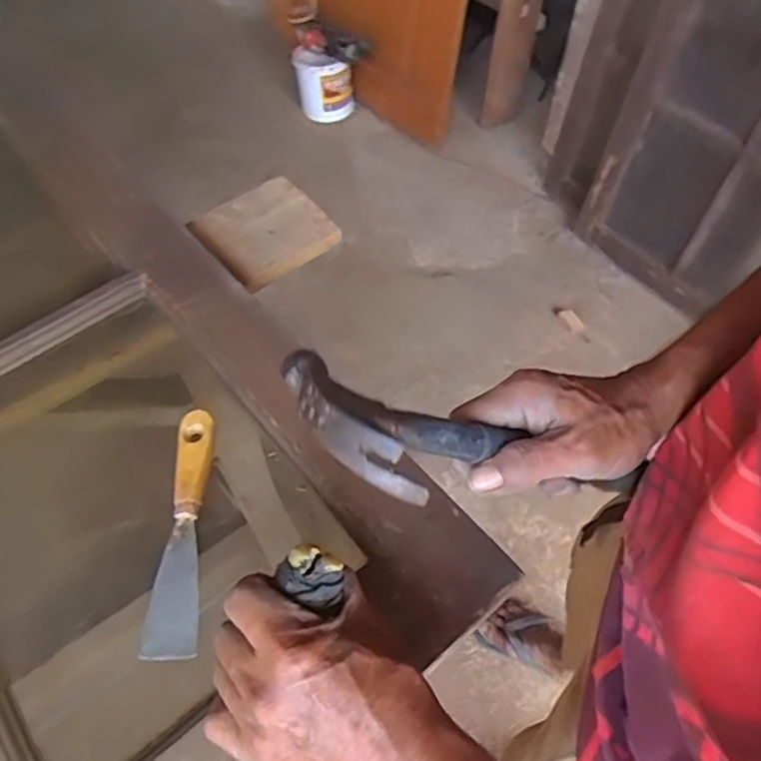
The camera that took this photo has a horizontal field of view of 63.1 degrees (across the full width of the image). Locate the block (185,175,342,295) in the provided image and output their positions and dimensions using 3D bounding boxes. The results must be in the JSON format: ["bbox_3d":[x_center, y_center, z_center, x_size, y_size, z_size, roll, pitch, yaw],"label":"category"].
[{"bbox_3d":[-0.117,-0.151,0.627,0.117,0.025,0.104,-37,62,-20],"label":"block"}]

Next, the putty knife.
[{"bbox_3d":[-0.138,0.099,0.426,0.033,0.024,0.165,-3,56,1],"label":"putty knife"}]

